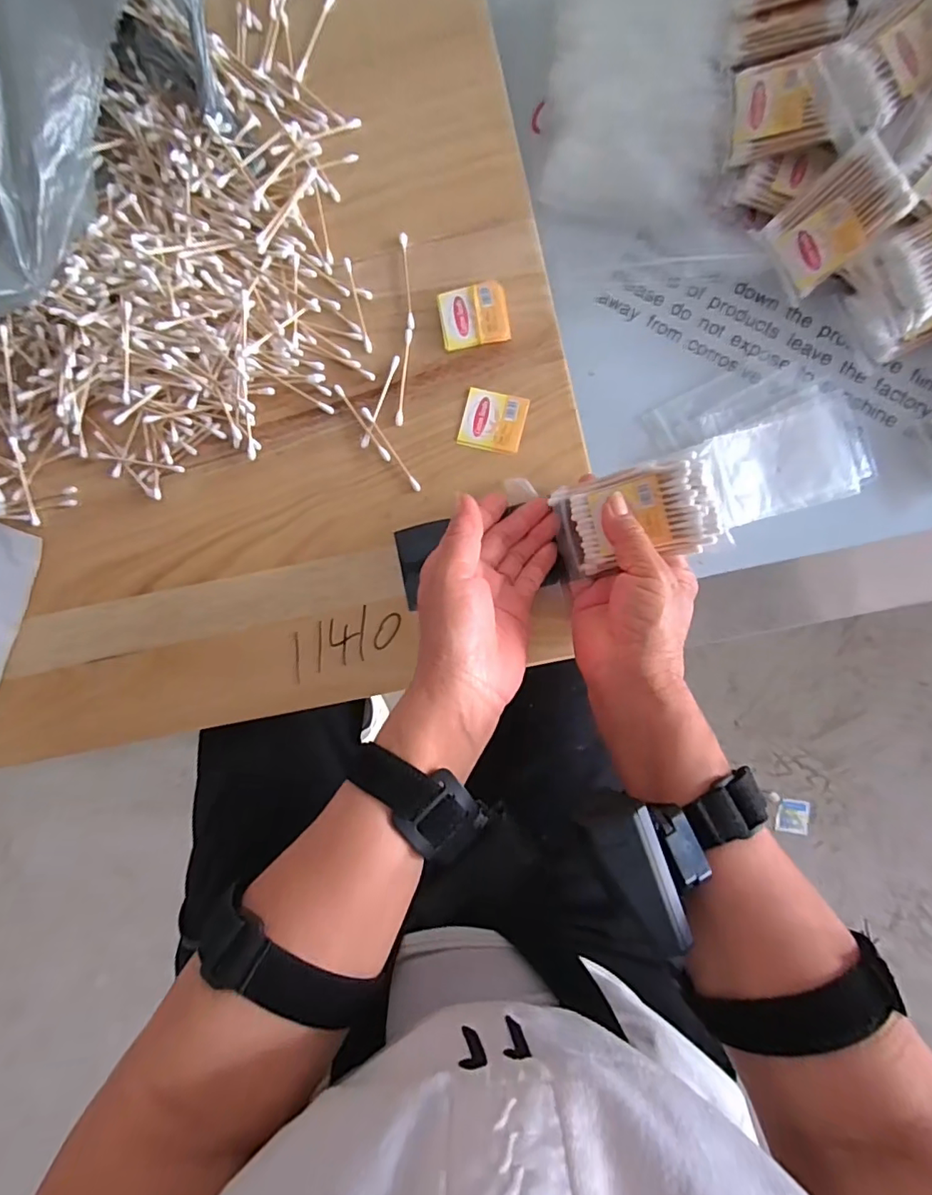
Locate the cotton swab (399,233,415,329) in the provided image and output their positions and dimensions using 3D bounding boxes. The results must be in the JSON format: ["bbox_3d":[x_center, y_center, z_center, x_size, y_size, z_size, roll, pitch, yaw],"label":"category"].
[{"bbox_3d":[-0.043,-0.234,0.393,0.006,0.004,0.072,-6,87,7],"label":"cotton swab"}]

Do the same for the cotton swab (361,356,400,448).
[{"bbox_3d":[-0.063,-0.143,0.390,0.006,0.004,0.071,21,91,8],"label":"cotton swab"}]

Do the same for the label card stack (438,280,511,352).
[{"bbox_3d":[0.006,-0.202,0.384,0.048,0.010,0.041,-8,87,7],"label":"label card stack"}]

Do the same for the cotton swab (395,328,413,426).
[{"bbox_3d":[-0.045,-0.161,0.389,0.006,0.004,0.071,6,88,8],"label":"cotton swab"}]

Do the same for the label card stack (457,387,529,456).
[{"bbox_3d":[0.020,-0.127,0.382,0.044,0.004,0.042,14,89,8],"label":"label card stack"}]

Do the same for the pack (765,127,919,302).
[{"bbox_3d":[0.254,-0.262,0.368,0.077,0.007,0.057,-36,86,44],"label":"pack"}]

